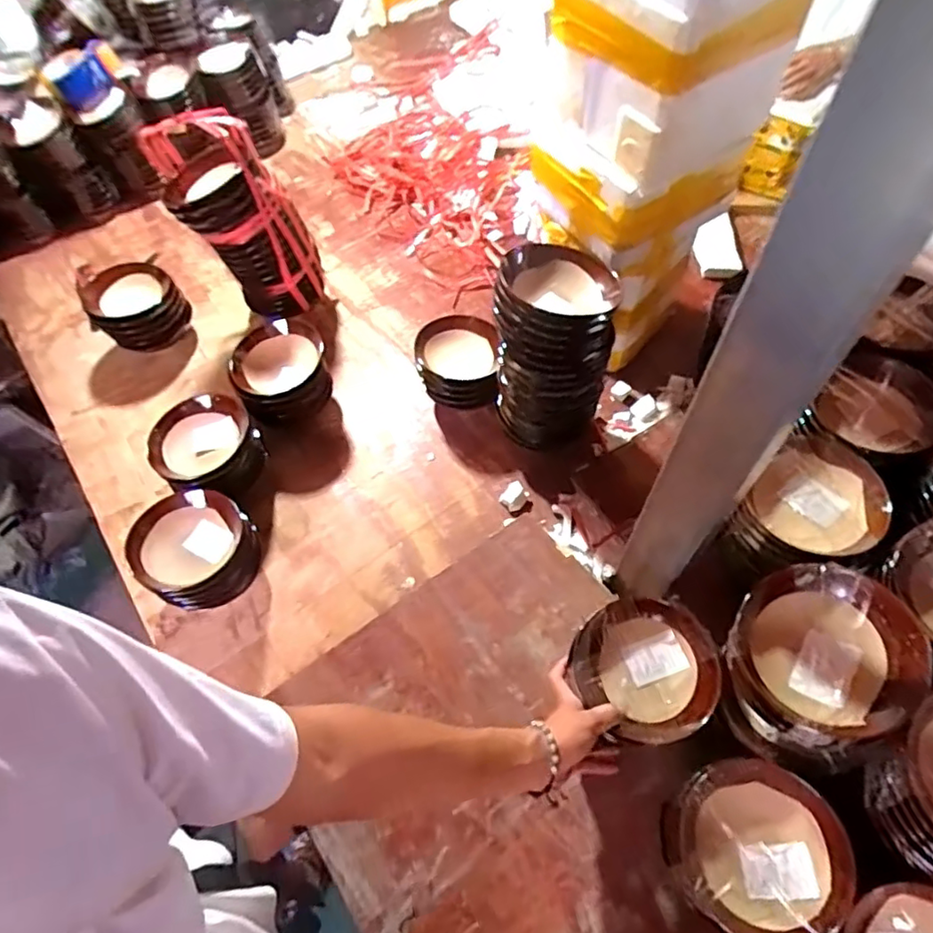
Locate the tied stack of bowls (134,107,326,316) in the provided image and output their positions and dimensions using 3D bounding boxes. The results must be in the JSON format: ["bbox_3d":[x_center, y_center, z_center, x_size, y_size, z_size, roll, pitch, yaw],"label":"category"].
[{"bbox_3d":[-0.404,-0.447,1.100,0.202,0.358,0.187,-24,61,-10],"label":"tied stack of bowls"}]

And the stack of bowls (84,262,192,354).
[{"bbox_3d":[-0.659,-0.321,1.208,0.162,0.117,0.162,-38,64,-17],"label":"stack of bowls"}]

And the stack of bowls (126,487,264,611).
[{"bbox_3d":[-0.399,0.133,0.920,0.154,0.148,0.161,34,68,21],"label":"stack of bowls"}]

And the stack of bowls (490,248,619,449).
[{"bbox_3d":[0.127,-0.166,0.923,0.157,0.307,0.147,2,60,6],"label":"stack of bowls"}]

